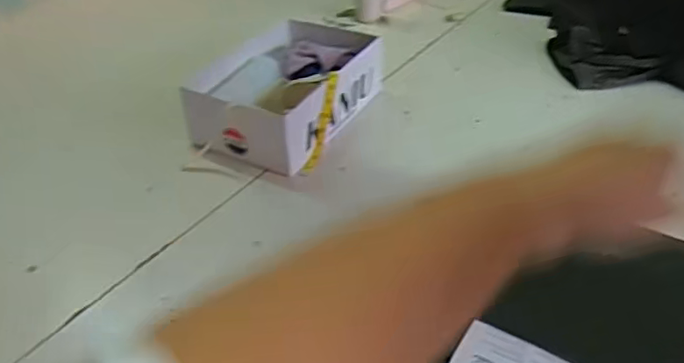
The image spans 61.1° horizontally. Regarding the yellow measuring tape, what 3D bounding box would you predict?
[{"bbox_3d":[-0.032,-0.103,1.030,0.020,0.184,0.053,15,2,26],"label":"yellow measuring tape"}]

